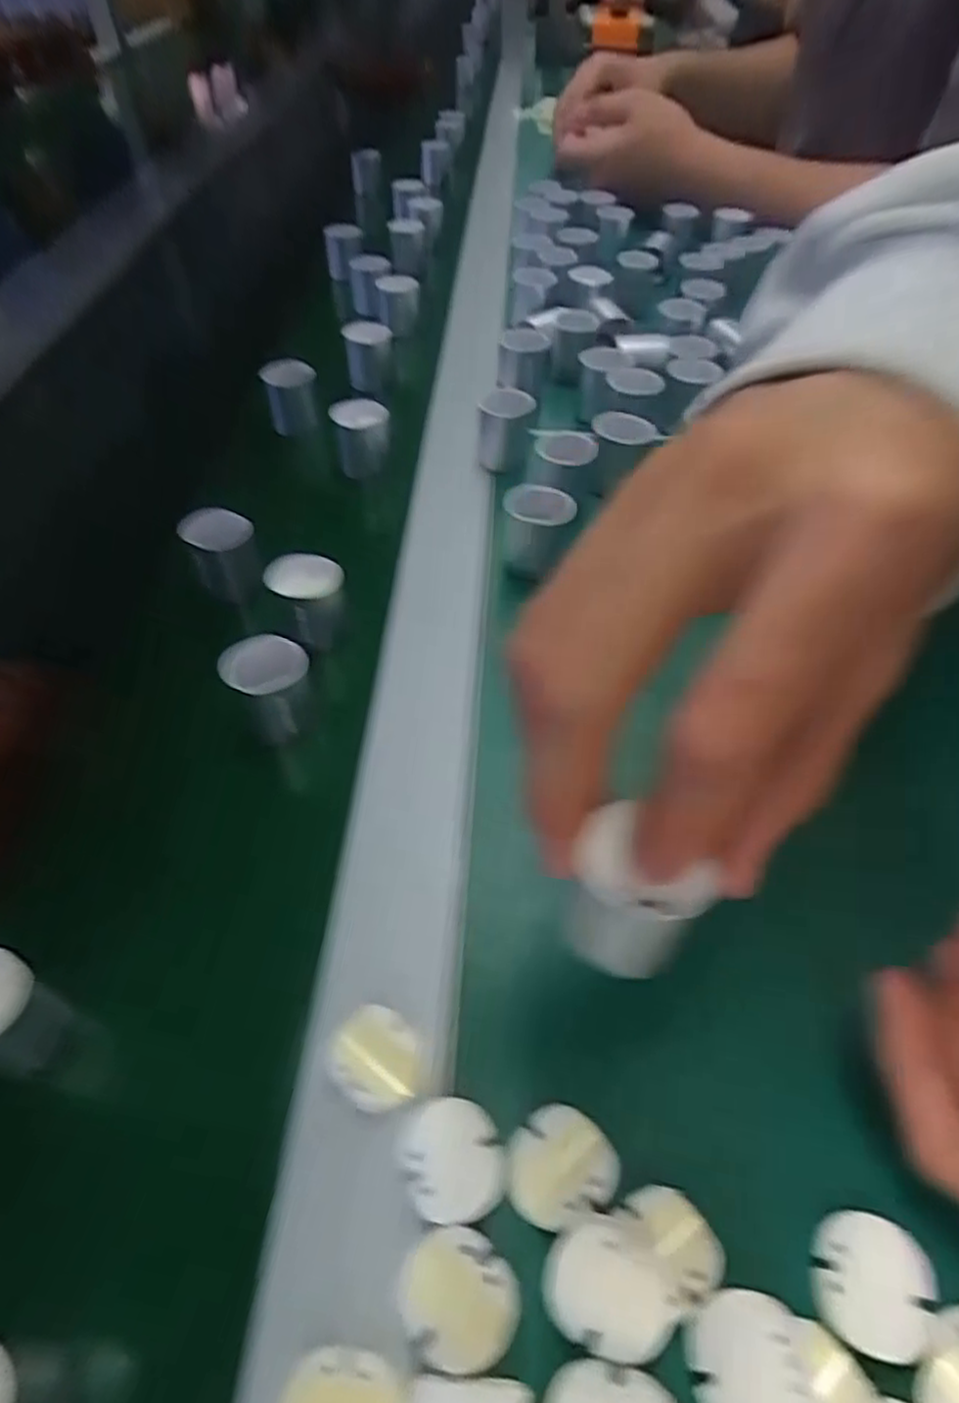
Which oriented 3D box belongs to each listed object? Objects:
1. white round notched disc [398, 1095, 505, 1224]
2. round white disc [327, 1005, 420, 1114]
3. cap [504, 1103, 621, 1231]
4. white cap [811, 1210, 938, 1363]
[{"bbox_3d":[-0.007,0.122,0.192,0.025,0.004,0.028,-20,52,-17],"label":"white round notched disc"},{"bbox_3d":[-0.031,0.105,0.211,0.028,0.005,0.025,31,56,23],"label":"round white disc"},{"bbox_3d":[0.021,0.129,0.199,0.029,0.016,0.025,-19,52,-16],"label":"cap"},{"bbox_3d":[0.097,0.142,0.176,0.026,0.004,0.028,0,49,0],"label":"white cap"}]

